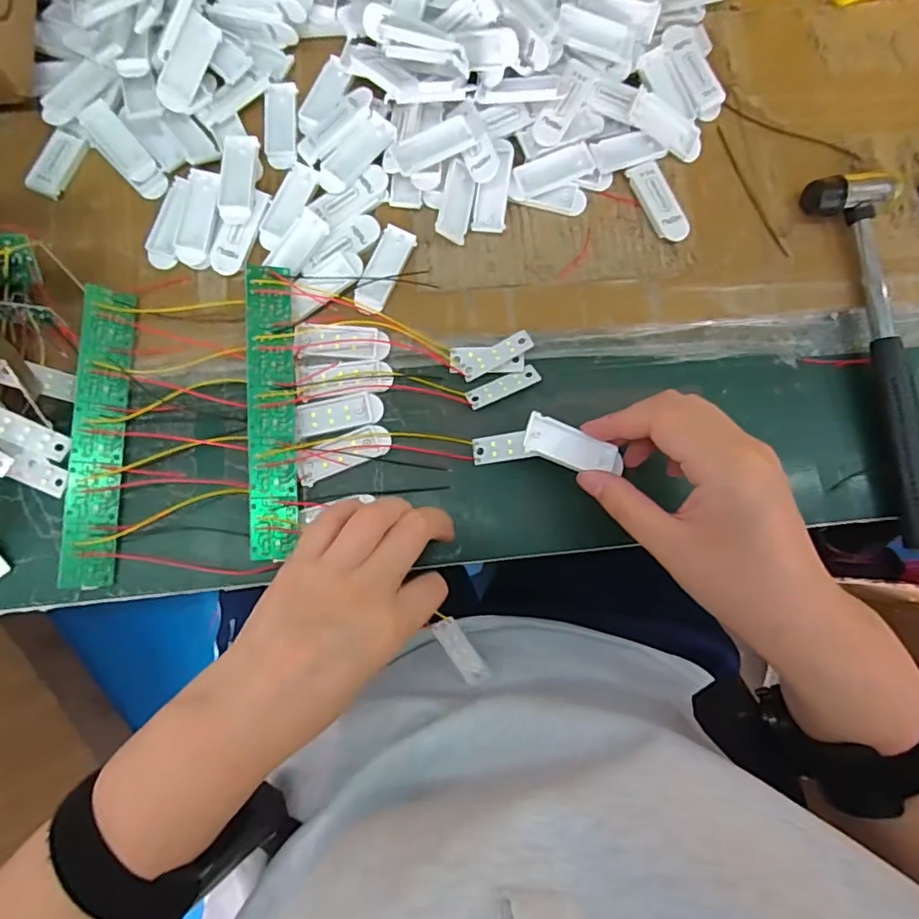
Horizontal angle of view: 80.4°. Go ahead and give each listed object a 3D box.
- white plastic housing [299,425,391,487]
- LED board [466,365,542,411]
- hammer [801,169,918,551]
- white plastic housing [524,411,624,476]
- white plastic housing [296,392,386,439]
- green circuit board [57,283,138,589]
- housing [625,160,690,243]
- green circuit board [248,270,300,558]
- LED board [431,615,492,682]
[{"bbox_3d":[-0.070,-0.005,0.328,0.056,0.010,0.022,-25,85,-4],"label":"white plastic housing"},{"bbox_3d":[0.027,-0.045,0.335,0.046,0.004,0.014,-25,85,-4],"label":"LED board"},{"bbox_3d":[0.270,-0.065,0.339,0.050,0.024,0.232,-11,84,-3],"label":"hammer"},{"bbox_3d":[0.061,-0.006,0.287,0.056,0.004,0.021,20,83,-12],"label":"white plastic housing"},{"bbox_3d":[-0.073,-0.028,0.332,0.052,0.004,0.019,-12,84,-3],"label":"white plastic housing"},{"bbox_3d":[-0.209,-0.015,0.316,0.006,0.026,0.173,-6,81,43],"label":"green circuit board"},{"bbox_3d":[0.131,-0.168,0.355,0.023,0.006,0.057,-22,85,-4],"label":"housing"},{"bbox_3d":[-0.109,-0.029,0.317,0.026,0.005,0.169,0,82,-22],"label":"green circuit board"},{"bbox_3d":[0.001,0.119,0.336,0.015,0.004,0.045,-32,91,1],"label":"LED board"}]

